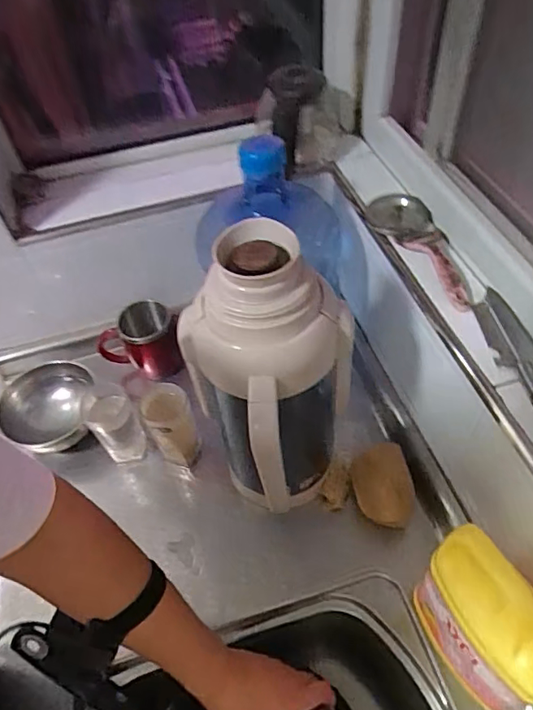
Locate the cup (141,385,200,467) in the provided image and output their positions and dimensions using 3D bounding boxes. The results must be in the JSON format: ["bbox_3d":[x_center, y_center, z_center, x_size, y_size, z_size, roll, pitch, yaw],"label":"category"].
[{"bbox_3d":[-0.136,0.105,0.747,0.063,0.140,0.077,-19,55,-14],"label":"cup"}]

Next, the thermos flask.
[{"bbox_3d":[0.008,0.033,0.620,0.156,0.399,0.153,0,53,0],"label":"thermos flask"}]

